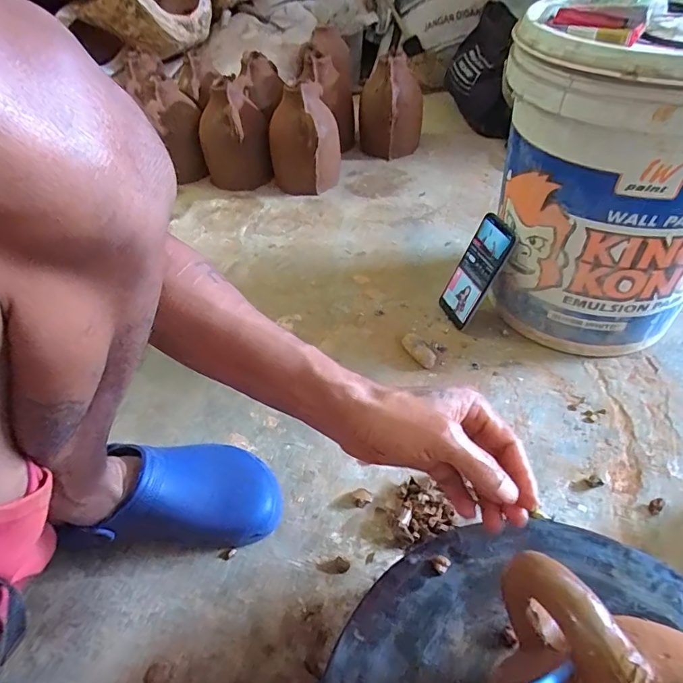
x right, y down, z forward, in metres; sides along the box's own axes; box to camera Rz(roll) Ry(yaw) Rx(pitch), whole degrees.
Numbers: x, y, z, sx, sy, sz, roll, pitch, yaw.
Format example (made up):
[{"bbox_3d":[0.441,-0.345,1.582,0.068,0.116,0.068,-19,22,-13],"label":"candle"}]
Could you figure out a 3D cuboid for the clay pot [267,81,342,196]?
[{"bbox_3d":[-0.084,-0.426,0.983,0.134,0.191,0.121,16,49,19],"label":"clay pot"}]

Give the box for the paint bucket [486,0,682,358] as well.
[{"bbox_3d":[0.349,-0.196,0.605,0.294,0.376,0.270,12,48,16],"label":"paint bucket"}]

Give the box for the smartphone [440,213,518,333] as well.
[{"bbox_3d":[0.195,-0.100,0.679,0.011,0.161,0.068,-3,40,-32],"label":"smartphone"}]

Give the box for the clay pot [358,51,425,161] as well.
[{"bbox_3d":[0.117,-0.560,1.103,0.156,0.188,0.170,-1,46,4],"label":"clay pot"}]

